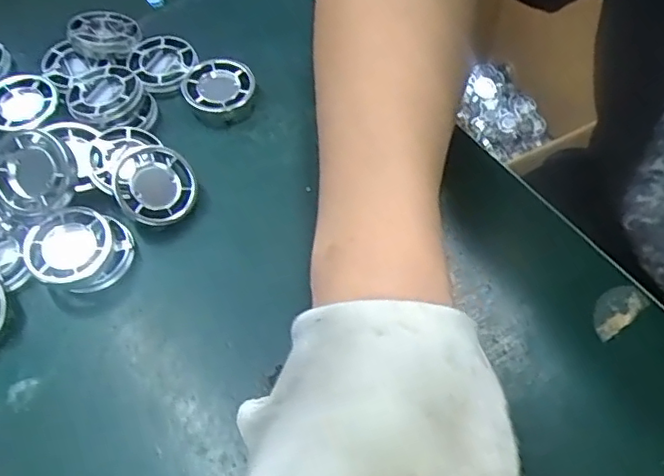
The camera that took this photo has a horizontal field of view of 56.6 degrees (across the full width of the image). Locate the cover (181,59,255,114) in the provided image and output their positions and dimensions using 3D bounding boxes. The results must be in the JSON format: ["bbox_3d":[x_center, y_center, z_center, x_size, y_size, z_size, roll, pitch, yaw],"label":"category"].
[{"bbox_3d":[-0.061,-0.083,0.335,0.038,0.006,0.037,-19,61,-10],"label":"cover"}]

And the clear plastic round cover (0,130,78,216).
[{"bbox_3d":[-0.138,-0.029,0.281,0.039,0.008,0.036,0,95,1],"label":"clear plastic round cover"}]

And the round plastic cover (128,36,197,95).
[{"bbox_3d":[-0.096,-0.099,0.351,0.036,0.010,0.041,-32,64,-16],"label":"round plastic cover"}]

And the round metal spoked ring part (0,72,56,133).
[{"bbox_3d":[-0.167,-0.073,0.332,0.031,0.013,0.037,35,66,20],"label":"round metal spoked ring part"}]

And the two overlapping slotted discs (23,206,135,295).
[{"bbox_3d":[-0.115,0.007,0.286,0.042,0.023,0.039,-37,65,-19],"label":"two overlapping slotted discs"}]

